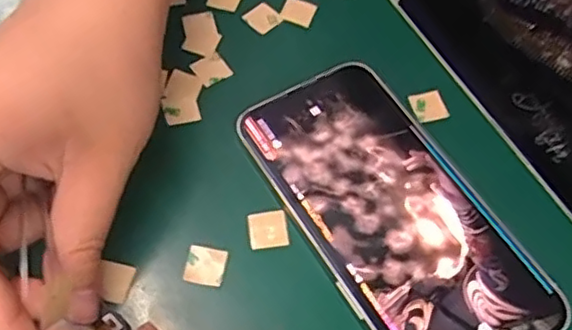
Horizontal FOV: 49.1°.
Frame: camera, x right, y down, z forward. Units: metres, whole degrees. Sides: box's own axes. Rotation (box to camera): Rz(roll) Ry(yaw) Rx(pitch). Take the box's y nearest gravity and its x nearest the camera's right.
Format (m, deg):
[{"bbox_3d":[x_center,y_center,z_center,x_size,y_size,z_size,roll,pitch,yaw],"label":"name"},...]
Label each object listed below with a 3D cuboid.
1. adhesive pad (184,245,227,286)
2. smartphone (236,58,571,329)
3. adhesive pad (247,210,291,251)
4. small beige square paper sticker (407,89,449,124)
[{"bbox_3d":[-0.032,0.039,0.248,0.016,0.004,0.015,8,62,1],"label":"adhesive pad"},{"bbox_3d":[0.043,0.019,0.259,0.072,0.009,0.145,-28,67,-17],"label":"smartphone"},{"bbox_3d":[-0.007,0.026,0.256,0.016,0.004,0.015,-8,63,-7],"label":"adhesive pad"},{"bbox_3d":[0.067,-0.028,0.292,0.015,0.004,0.015,-15,64,-10],"label":"small beige square paper sticker"}]

